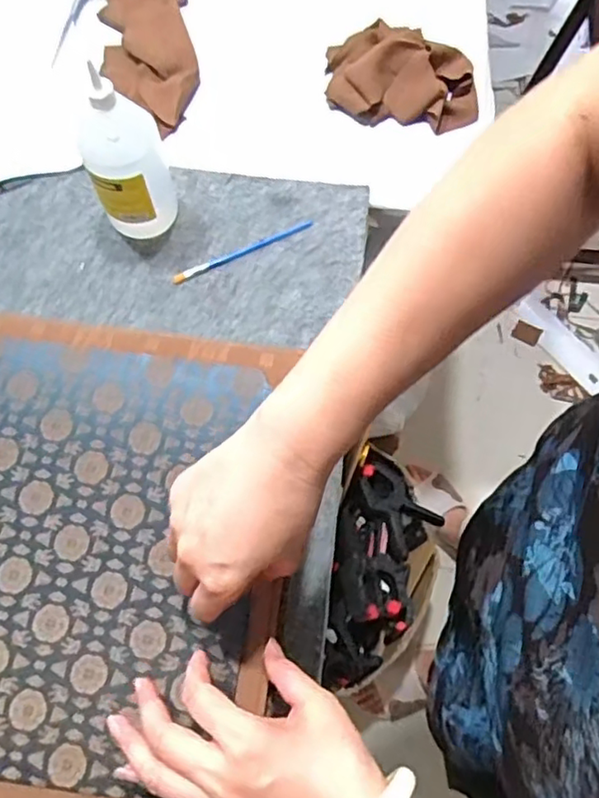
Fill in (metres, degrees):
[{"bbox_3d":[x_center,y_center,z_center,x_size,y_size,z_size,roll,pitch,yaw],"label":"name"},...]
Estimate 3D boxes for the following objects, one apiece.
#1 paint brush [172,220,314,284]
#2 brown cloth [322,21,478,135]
[{"bbox_3d":[-0.064,-0.168,0.711,0.169,0.008,0.012,-24,74,-7],"label":"paint brush"},{"bbox_3d":[0.132,-0.424,0.808,0.198,0.057,0.143,8,73,3],"label":"brown cloth"}]

